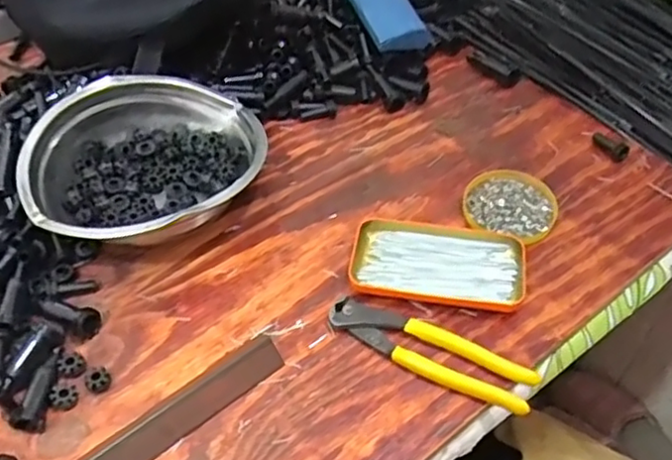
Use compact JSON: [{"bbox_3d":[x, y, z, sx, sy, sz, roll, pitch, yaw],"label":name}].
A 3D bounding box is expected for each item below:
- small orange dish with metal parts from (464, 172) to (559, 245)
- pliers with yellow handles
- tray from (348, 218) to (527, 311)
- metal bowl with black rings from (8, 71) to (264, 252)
[{"bbox_3d":[0.160,-0.022,0.594,0.082,0.016,0.080,-1,50,1],"label":"small orange dish with metal parts"},{"bbox_3d":[0.071,0.094,0.494,0.161,0.014,0.037,22,54,19],"label":"pliers with yellow handles"},{"bbox_3d":[0.086,0.030,0.541,0.140,0.022,0.078,10,51,10],"label":"tray"},{"bbox_3d":[-0.168,-0.060,0.590,0.187,0.084,0.196,-1,50,1],"label":"metal bowl with black rings"}]

